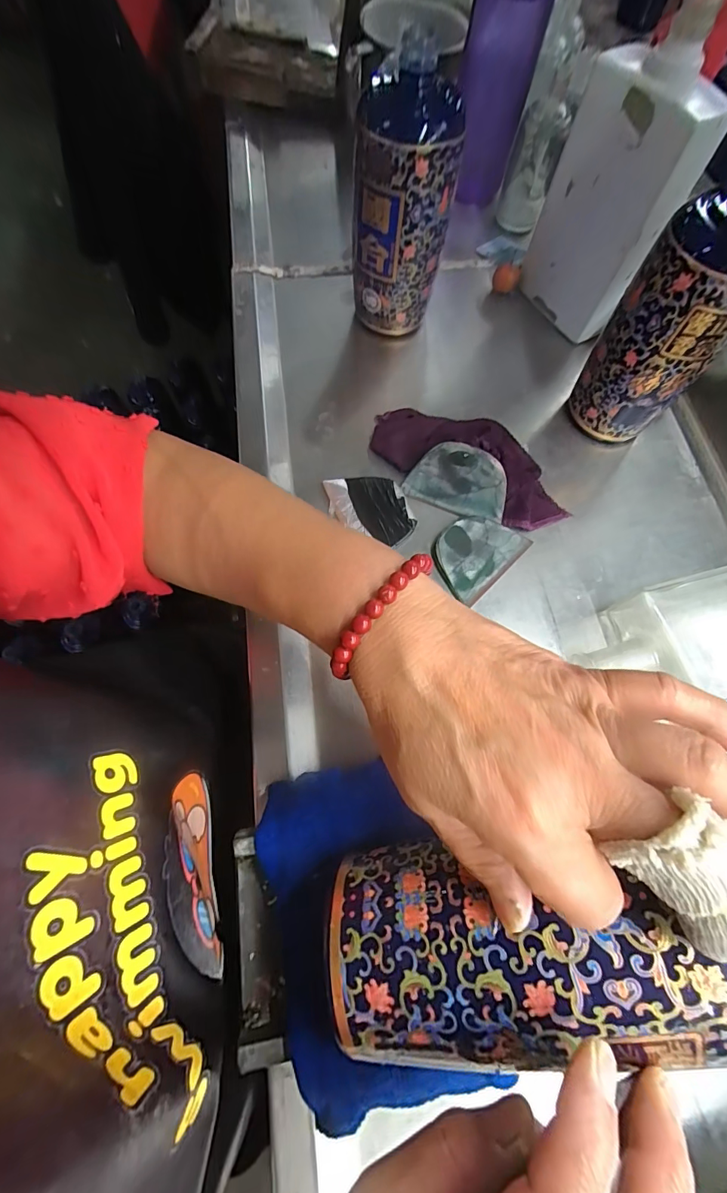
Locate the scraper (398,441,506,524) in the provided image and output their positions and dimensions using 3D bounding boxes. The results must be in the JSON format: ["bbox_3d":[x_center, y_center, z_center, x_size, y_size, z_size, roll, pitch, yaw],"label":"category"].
[{"bbox_3d":[0.081,-0.099,0.368,0.084,0.006,0.054,22,104,10],"label":"scraper"}]

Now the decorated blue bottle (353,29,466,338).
[{"bbox_3d":[0.032,-0.322,0.383,0.081,0.184,0.062,5,71,3],"label":"decorated blue bottle"}]

